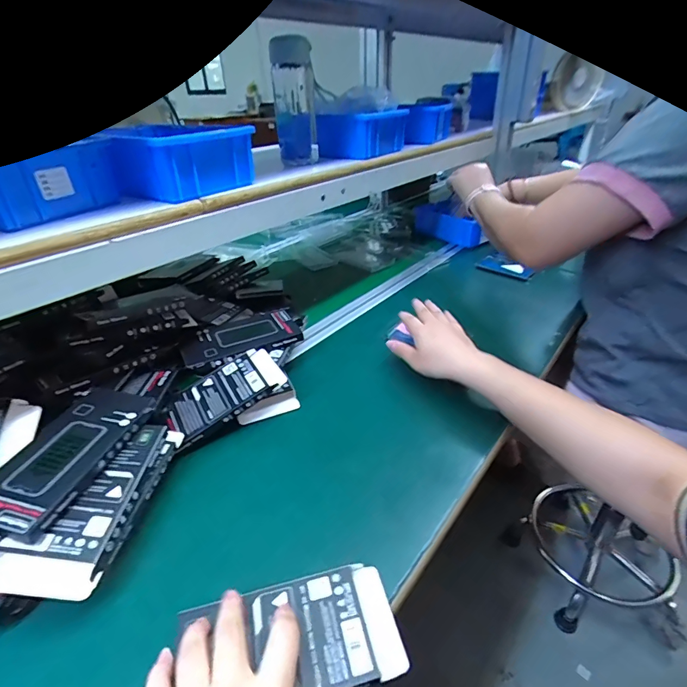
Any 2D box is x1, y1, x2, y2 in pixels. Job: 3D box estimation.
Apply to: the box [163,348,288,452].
[{"bbox_3d":[-0.140,0.058,0.480,0.137,0.013,0.077,-34,47,-17],"label":"box"}]

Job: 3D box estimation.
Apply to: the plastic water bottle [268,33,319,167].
[{"bbox_3d":[-0.072,-0.354,0.598,0.059,0.160,0.077,-5,33,-6],"label":"plastic water bottle"}]

